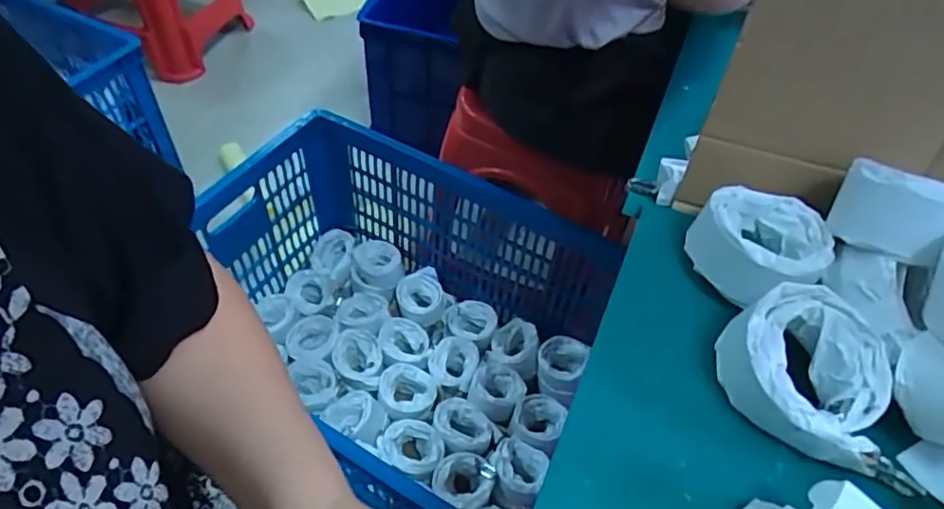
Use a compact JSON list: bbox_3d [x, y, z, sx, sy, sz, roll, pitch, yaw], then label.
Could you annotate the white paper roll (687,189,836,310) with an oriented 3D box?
[{"bbox_3d":[0.218,-0.004,0.456,0.083,0.060,0.096,-22,56,-21],"label":"white paper roll"}]

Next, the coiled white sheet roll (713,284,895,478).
[{"bbox_3d":[0.217,0.078,0.388,0.102,0.058,0.091,25,53,15],"label":"coiled white sheet roll"}]

